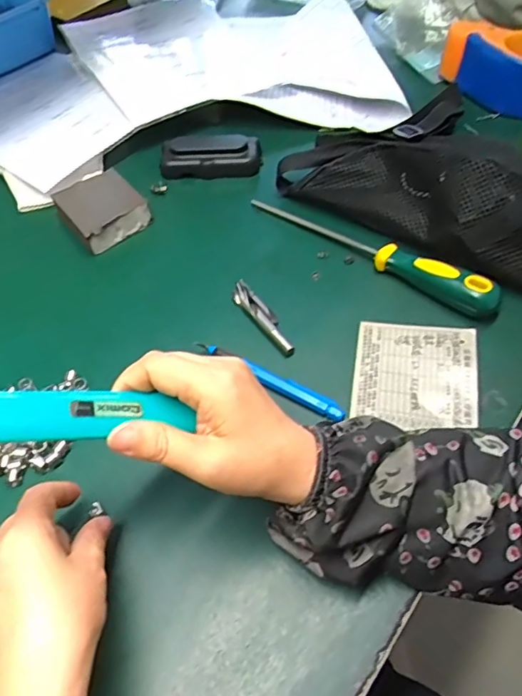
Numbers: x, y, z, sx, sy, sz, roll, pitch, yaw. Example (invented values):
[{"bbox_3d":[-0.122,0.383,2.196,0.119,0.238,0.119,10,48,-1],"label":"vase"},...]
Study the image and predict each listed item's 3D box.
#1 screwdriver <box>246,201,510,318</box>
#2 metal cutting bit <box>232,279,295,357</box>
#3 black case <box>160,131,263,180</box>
[{"bbox_3d":[0.097,-0.097,0.455,0.238,0.029,0.037,34,63,24],"label":"screwdriver"},{"bbox_3d":[0.002,-0.026,0.427,0.018,0.009,0.084,-31,58,-18],"label":"metal cutting bit"},{"bbox_3d":[-0.052,-0.202,0.543,0.104,0.027,0.038,-4,54,0],"label":"black case"}]

